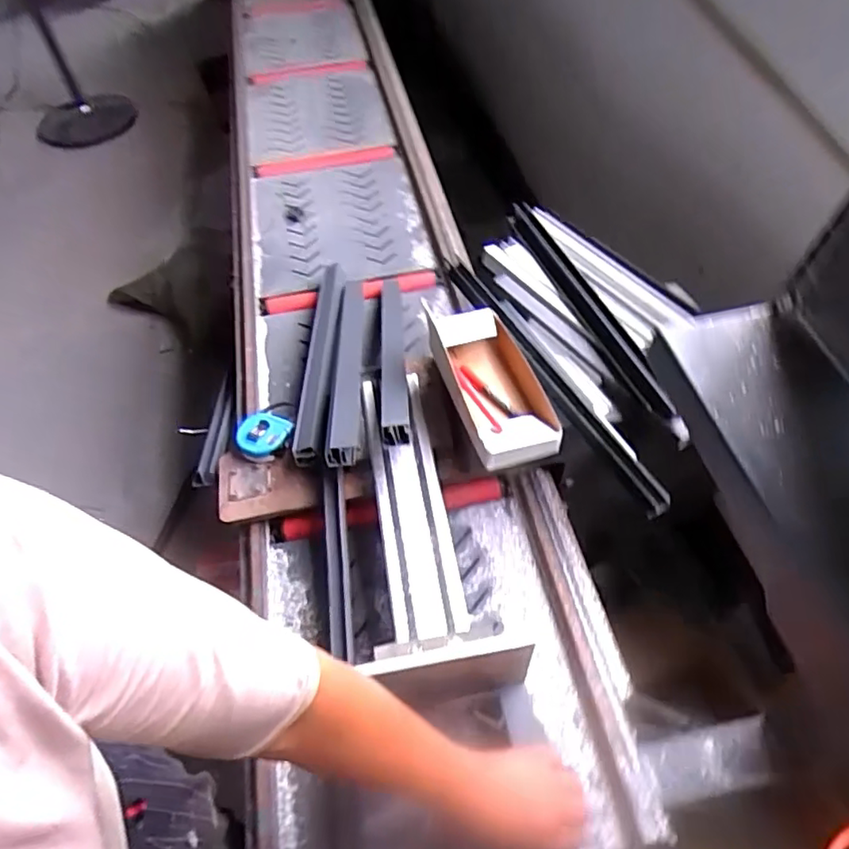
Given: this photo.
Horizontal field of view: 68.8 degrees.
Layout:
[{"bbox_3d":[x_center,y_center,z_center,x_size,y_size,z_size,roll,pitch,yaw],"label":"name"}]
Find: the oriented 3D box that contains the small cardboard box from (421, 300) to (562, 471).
[{"bbox_3d":[0.082,-0.057,0.790,0.116,0.061,0.251,-17,54,-9],"label":"small cardboard box"}]

